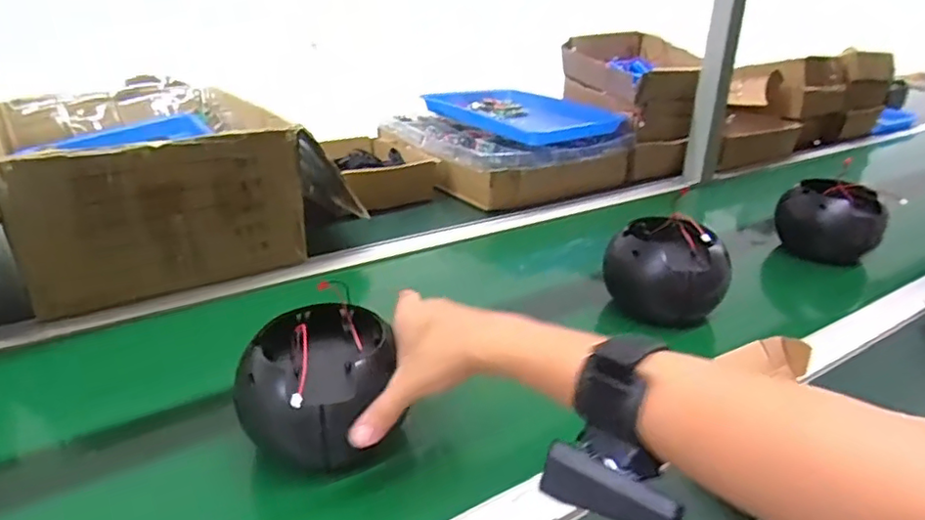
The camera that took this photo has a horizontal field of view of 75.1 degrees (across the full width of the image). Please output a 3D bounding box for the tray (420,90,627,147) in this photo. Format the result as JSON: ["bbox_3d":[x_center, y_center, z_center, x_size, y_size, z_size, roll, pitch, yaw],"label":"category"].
[{"bbox_3d":[0.119,-0.274,1.145,0.262,0.040,0.396,-19,33,-36],"label":"tray"}]

